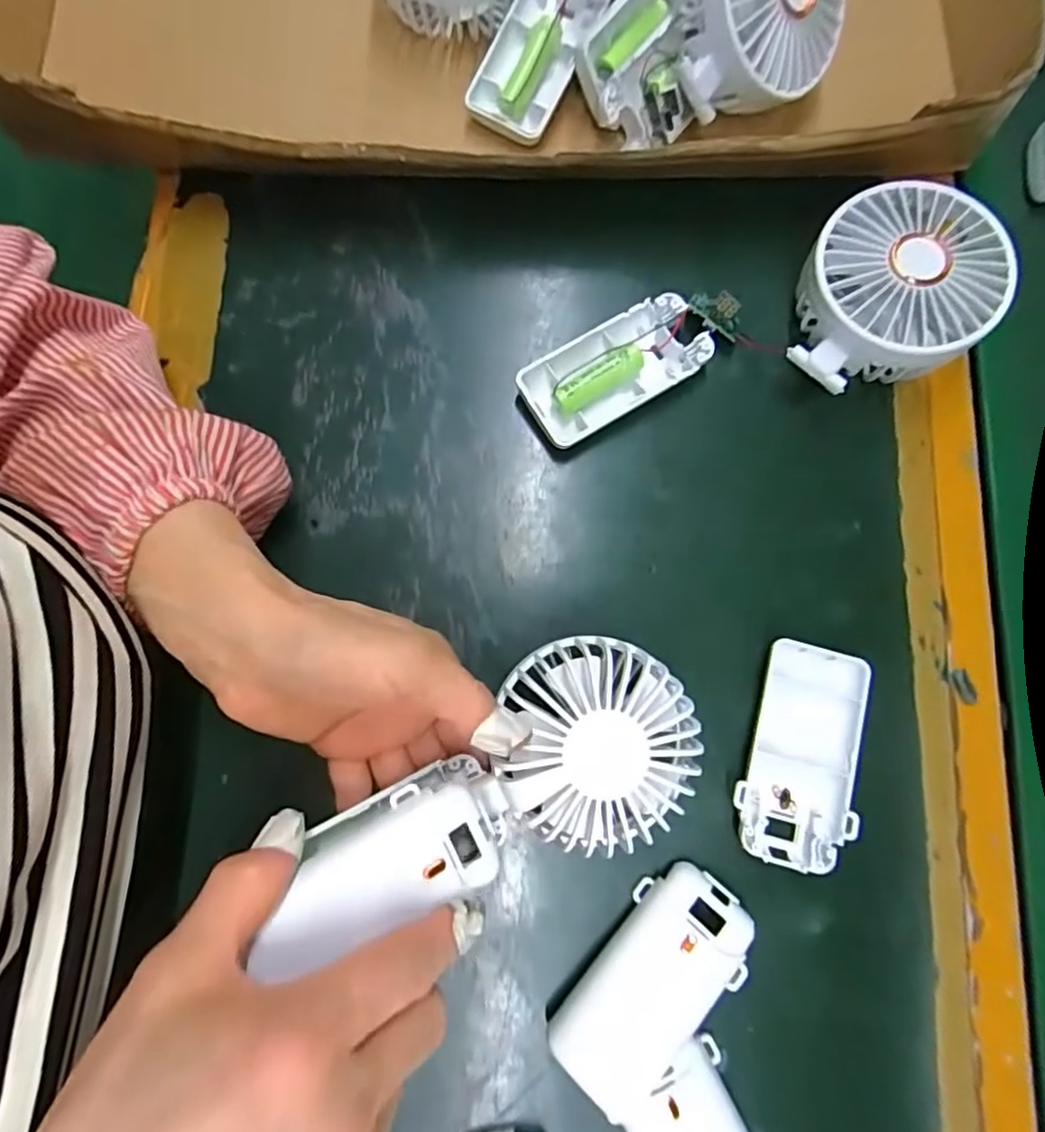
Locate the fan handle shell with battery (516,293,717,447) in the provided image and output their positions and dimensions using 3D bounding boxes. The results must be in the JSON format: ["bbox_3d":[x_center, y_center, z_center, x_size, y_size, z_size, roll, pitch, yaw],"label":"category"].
[{"bbox_3d":[0.045,-0.097,0.311,0.094,0.015,0.043,-31,81,-5],"label":"fan handle shell with battery"}]

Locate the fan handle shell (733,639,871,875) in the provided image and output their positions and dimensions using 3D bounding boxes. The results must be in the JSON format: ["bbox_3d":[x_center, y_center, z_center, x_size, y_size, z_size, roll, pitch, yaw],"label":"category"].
[{"bbox_3d":[0.124,0.083,0.281,0.048,0.015,0.094,12,80,2],"label":"fan handle shell"}]

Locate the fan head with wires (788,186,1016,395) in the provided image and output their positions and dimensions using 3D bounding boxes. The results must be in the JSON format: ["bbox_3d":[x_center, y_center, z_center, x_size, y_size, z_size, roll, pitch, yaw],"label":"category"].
[{"bbox_3d":[0.174,-0.127,0.303,0.100,0.046,0.082,-44,83,-7],"label":"fan head with wires"}]

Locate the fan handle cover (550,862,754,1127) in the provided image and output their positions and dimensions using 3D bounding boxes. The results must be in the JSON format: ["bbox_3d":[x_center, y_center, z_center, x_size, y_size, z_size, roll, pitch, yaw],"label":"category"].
[{"bbox_3d":[0.055,0.173,0.262,0.048,0.019,0.094,44,83,7],"label":"fan handle cover"}]

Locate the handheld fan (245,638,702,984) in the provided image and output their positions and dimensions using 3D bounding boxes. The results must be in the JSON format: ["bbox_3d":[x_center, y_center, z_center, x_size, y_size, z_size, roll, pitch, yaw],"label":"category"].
[{"bbox_3d":[-0.013,0.088,0.240,0.164,0.039,0.077,-23,80,-18],"label":"handheld fan"}]

